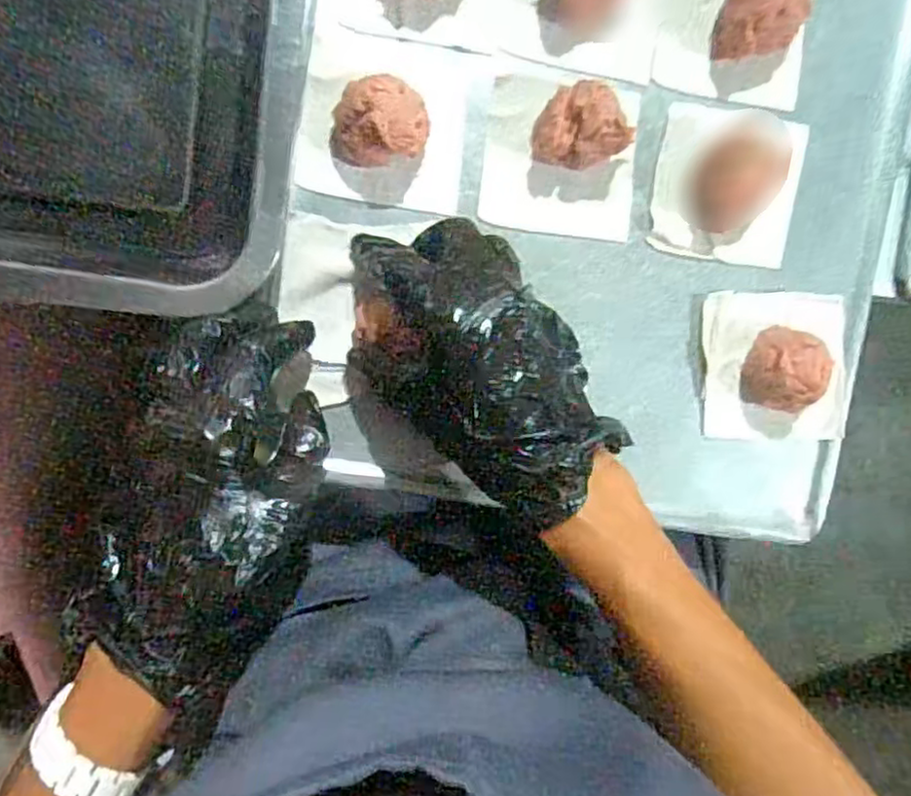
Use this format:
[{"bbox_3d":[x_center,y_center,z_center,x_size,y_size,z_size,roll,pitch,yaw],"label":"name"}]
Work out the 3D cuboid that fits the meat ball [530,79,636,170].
[{"bbox_3d":[0.061,-0.134,0.344,0.042,0.034,0.037,-19,98,-4],"label":"meat ball"}]

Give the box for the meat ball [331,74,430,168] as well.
[{"bbox_3d":[-0.036,-0.132,0.331,0.045,0.035,0.035,-7,97,-6],"label":"meat ball"}]

